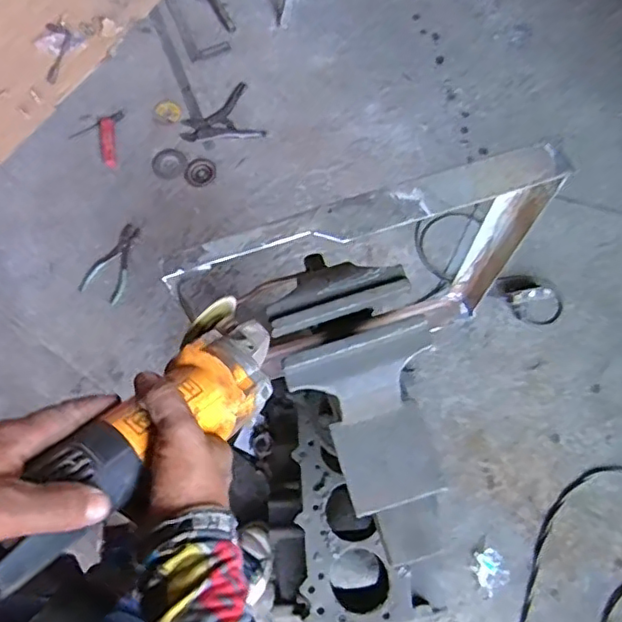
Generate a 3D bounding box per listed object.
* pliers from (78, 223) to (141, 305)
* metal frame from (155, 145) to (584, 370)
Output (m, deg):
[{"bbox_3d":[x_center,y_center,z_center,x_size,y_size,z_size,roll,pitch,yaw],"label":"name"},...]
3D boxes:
[{"bbox_3d":[-0.474,-0.122,1.410,0.107,0.020,0.197,21,73,5],"label":"pliers"},{"bbox_3d":[0.064,-0.021,0.674,0.357,0.400,0.057,-19,73,-5],"label":"metal frame"}]

